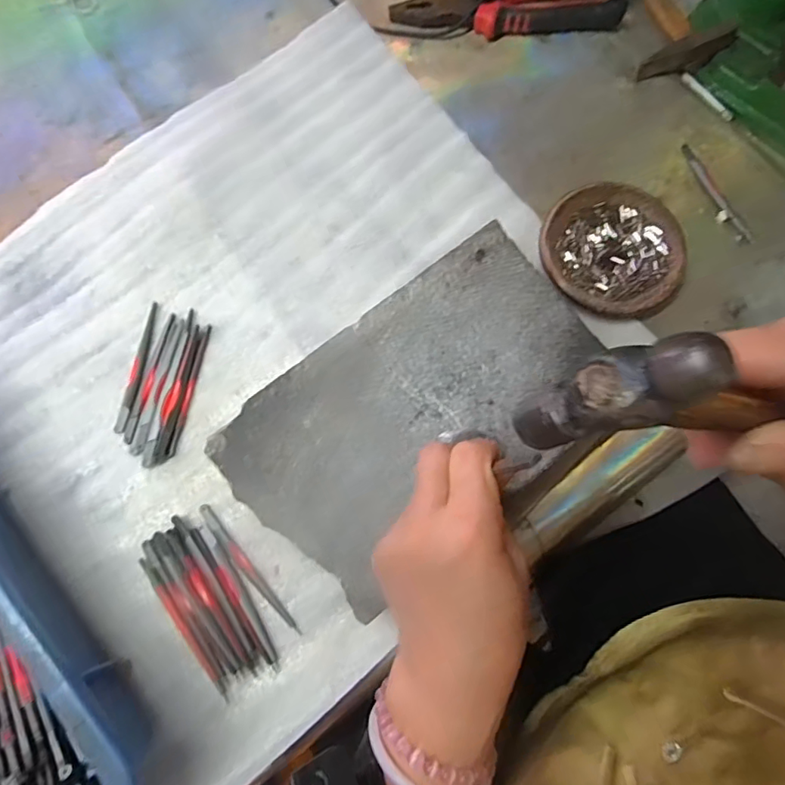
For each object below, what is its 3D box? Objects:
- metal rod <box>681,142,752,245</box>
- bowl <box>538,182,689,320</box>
[{"bbox_3d":[0.270,-0.169,0.440,0.011,0.008,0.103,-18,75,-6],"label":"metal rod"},{"bbox_3d":[0.173,-0.110,0.419,0.109,0.021,0.111,0,74,-1],"label":"bowl"}]

